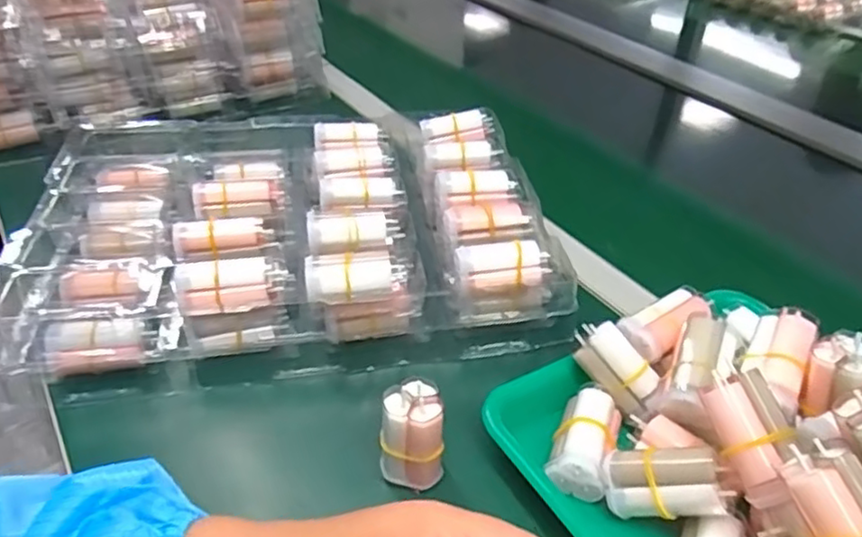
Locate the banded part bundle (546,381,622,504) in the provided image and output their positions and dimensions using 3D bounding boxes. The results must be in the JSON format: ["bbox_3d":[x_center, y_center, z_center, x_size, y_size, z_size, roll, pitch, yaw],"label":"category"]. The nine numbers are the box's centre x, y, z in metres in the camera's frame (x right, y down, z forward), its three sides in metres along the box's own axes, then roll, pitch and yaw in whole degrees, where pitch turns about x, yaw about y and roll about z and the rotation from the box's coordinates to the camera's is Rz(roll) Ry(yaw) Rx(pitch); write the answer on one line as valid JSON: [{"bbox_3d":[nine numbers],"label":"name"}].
[{"bbox_3d":[0.097,0.106,0.410,0.036,0.028,0.067,17,40,16],"label":"banded part bundle"}]

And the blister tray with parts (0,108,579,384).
[{"bbox_3d":[-0.114,-0.047,0.560,0.403,0.066,0.288,-4,39,-9],"label":"blister tray with parts"}]

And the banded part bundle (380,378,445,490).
[{"bbox_3d":[-0.011,0.097,0.385,0.035,0.049,0.039,-2,38,-7],"label":"banded part bundle"}]

